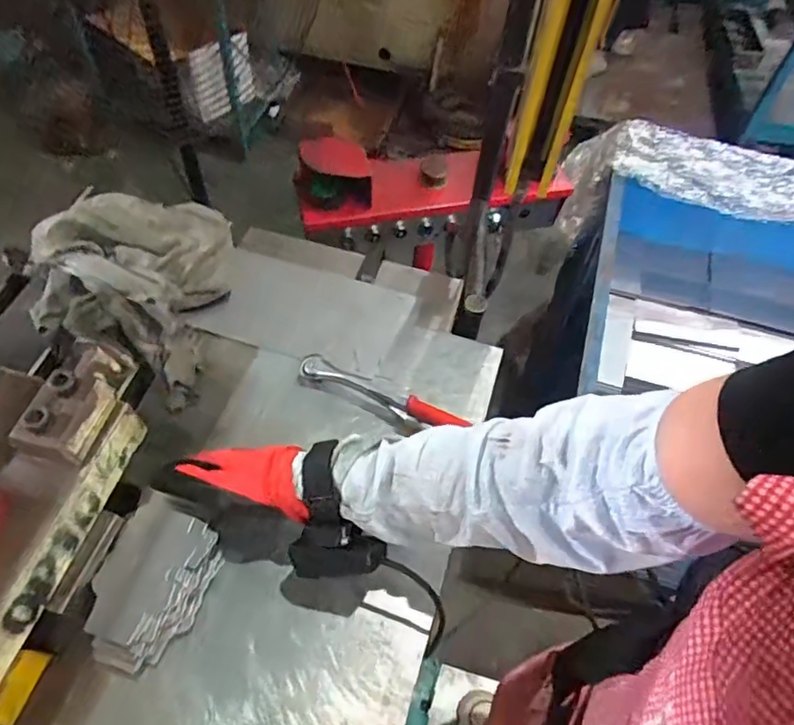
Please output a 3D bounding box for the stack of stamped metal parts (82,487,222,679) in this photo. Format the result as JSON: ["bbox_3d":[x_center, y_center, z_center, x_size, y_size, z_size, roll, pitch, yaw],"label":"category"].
[{"bbox_3d":[-0.194,0.174,0.446,0.073,0.054,0.127,18,58,9],"label":"stack of stamped metal parts"}]

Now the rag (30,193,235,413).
[{"bbox_3d":[-0.295,-0.092,0.610,0.193,0.075,0.245,7,57,2],"label":"rag"}]

